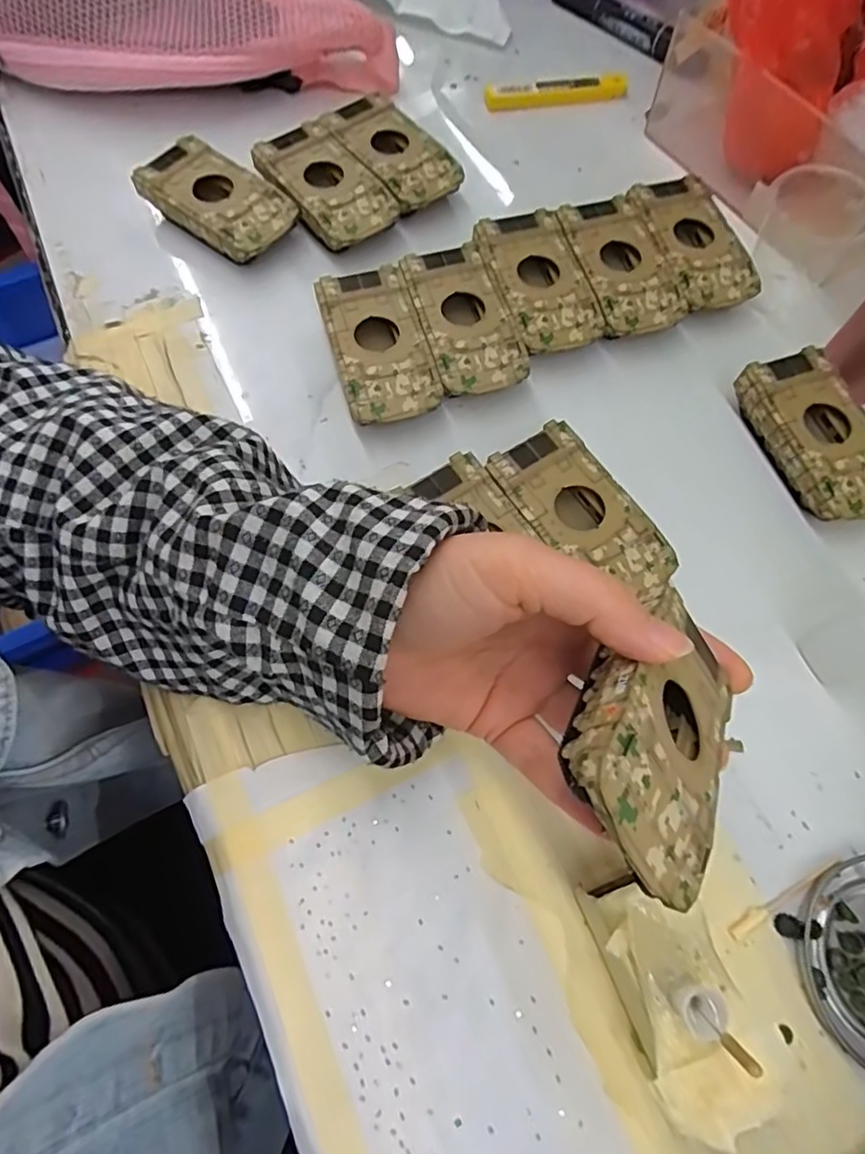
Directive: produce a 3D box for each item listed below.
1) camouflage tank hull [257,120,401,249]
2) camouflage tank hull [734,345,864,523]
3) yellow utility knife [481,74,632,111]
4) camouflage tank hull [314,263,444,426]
[{"bbox_3d":[-0.065,-0.240,0.386,0.051,0.028,0.090,-34,73,-14],"label":"camouflage tank hull"},{"bbox_3d":[0.204,-0.072,0.326,0.051,0.026,0.095,-20,70,-9],"label":"camouflage tank hull"},{"bbox_3d":[0.090,-0.350,0.443,0.103,0.013,0.012,-9,68,-5],"label":"yellow utility knife"},{"bbox_3d":[-0.029,-0.123,0.339,0.049,0.027,0.092,-15,69,-7],"label":"camouflage tank hull"}]

